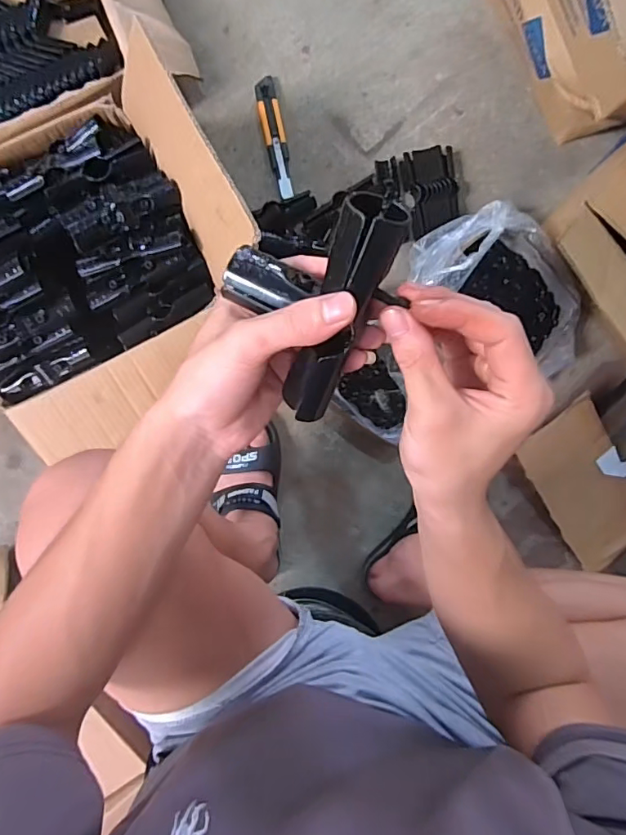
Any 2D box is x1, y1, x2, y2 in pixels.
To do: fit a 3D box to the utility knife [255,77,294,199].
[{"bbox_3d":[-0.058,-0.429,0.790,0.033,0.015,0.182,-12,91,-5],"label":"utility knife"}]

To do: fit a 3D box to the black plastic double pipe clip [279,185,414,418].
[{"bbox_3d":[0.015,-0.051,0.276,0.033,0.017,0.137,15,131,-5],"label":"black plastic double pipe clip"}]

